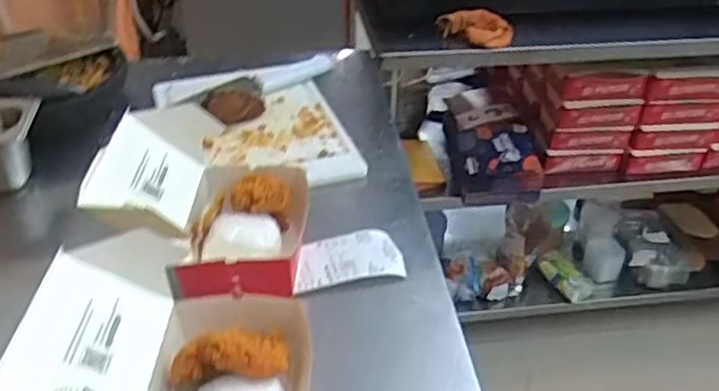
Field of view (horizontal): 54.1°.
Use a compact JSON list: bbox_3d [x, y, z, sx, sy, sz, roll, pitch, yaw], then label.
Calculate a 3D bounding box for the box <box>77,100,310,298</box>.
[{"bbox_3d":[-0.164,0.004,0.771,0.196,0.130,0.221,2,36,2],"label":"box"}]

